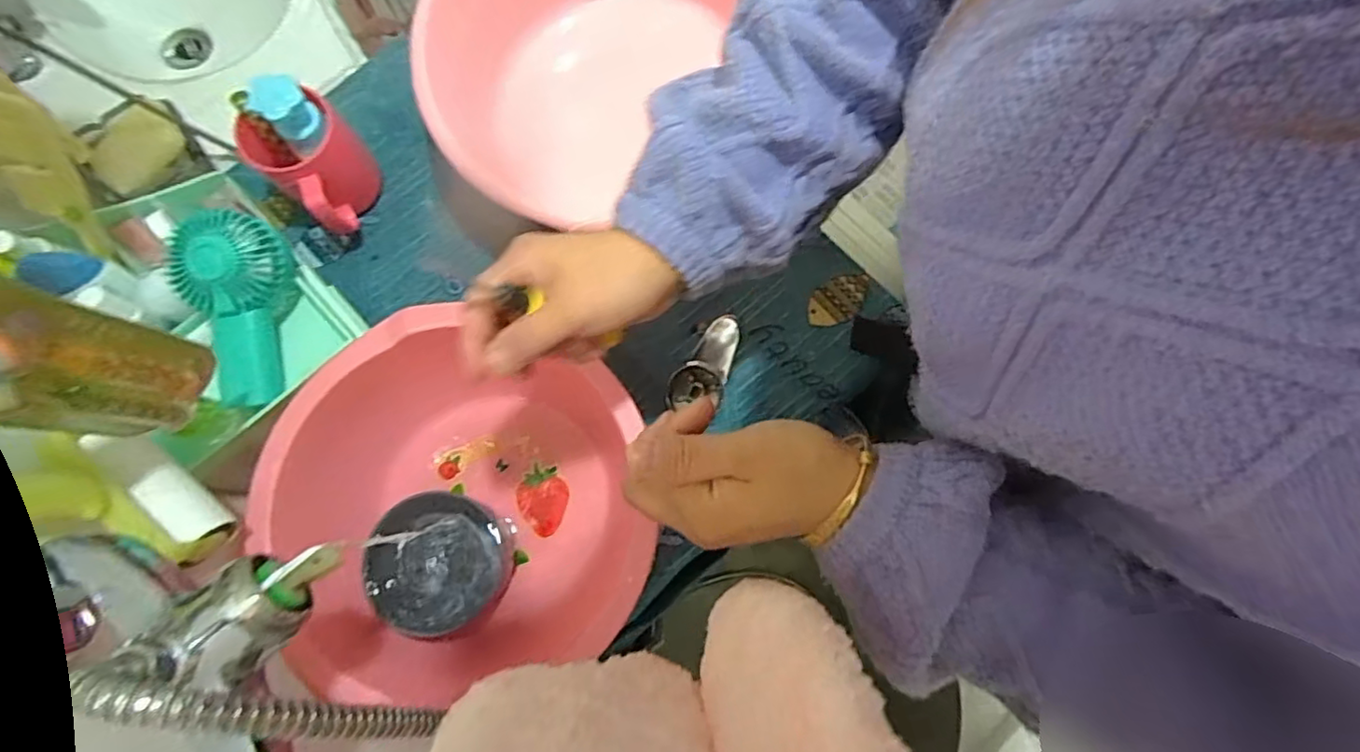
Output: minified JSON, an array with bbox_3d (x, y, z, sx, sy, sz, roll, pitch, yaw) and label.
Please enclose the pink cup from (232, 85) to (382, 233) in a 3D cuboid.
[{"bbox_3d":[-0.324,-0.192,0.571,0.096,0.109,0.081,39,81,8],"label":"pink cup"}]

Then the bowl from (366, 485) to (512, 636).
[{"bbox_3d":[-0.202,0.155,0.523,0.109,0.056,0.108,-6,68,-36],"label":"bowl"}]

